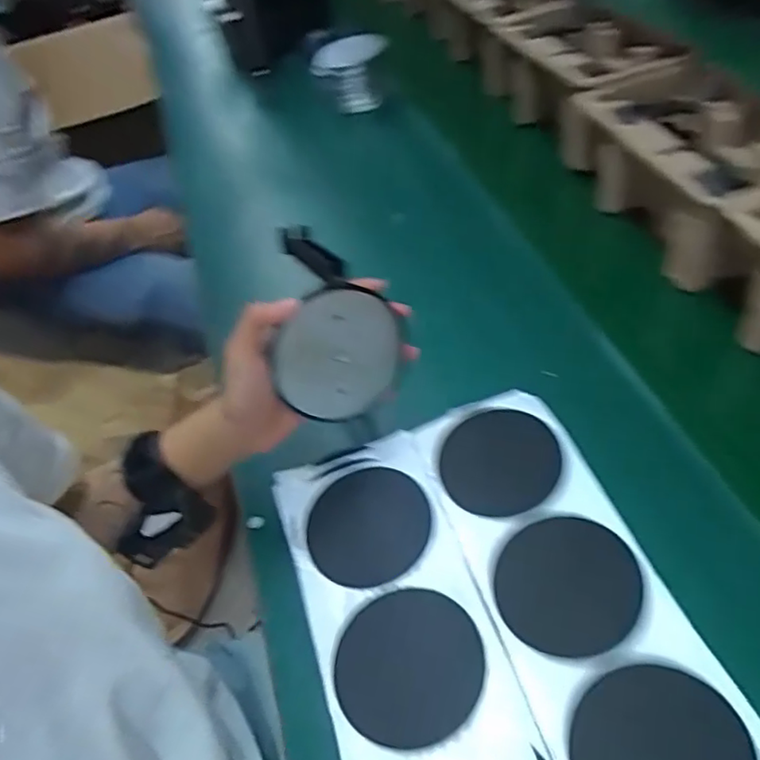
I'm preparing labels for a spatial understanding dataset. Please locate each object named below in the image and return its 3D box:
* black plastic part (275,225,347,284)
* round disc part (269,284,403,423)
[{"bbox_3d":[-0.050,-0.095,0.450,0.021,0.019,0.099,-28,37,-16],"label":"black plastic part"},{"bbox_3d":[-0.028,-0.015,0.427,0.084,0.092,0.011,22,18,-13],"label":"round disc part"}]

